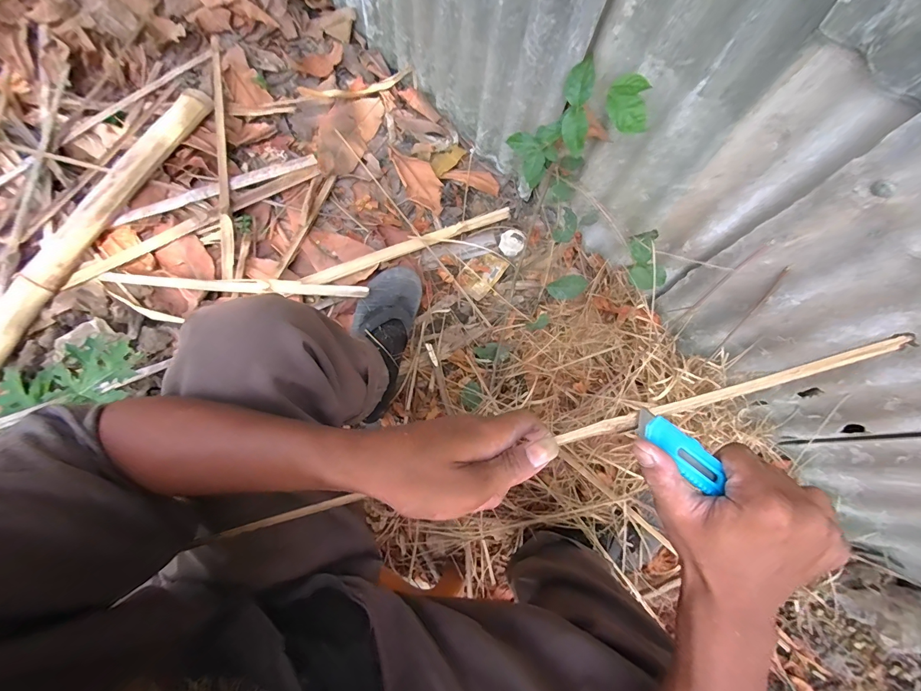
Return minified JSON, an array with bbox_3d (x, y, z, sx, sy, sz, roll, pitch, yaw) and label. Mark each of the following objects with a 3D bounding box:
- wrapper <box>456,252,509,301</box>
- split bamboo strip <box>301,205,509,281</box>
[{"bbox_3d":[0.045,-0.155,0.829,0.075,0.014,0.108,41,78,8],"label":"wrapper"},{"bbox_3d":[-0.111,-0.217,0.841,0.459,0.019,0.030,-21,78,-6],"label":"split bamboo strip"}]

